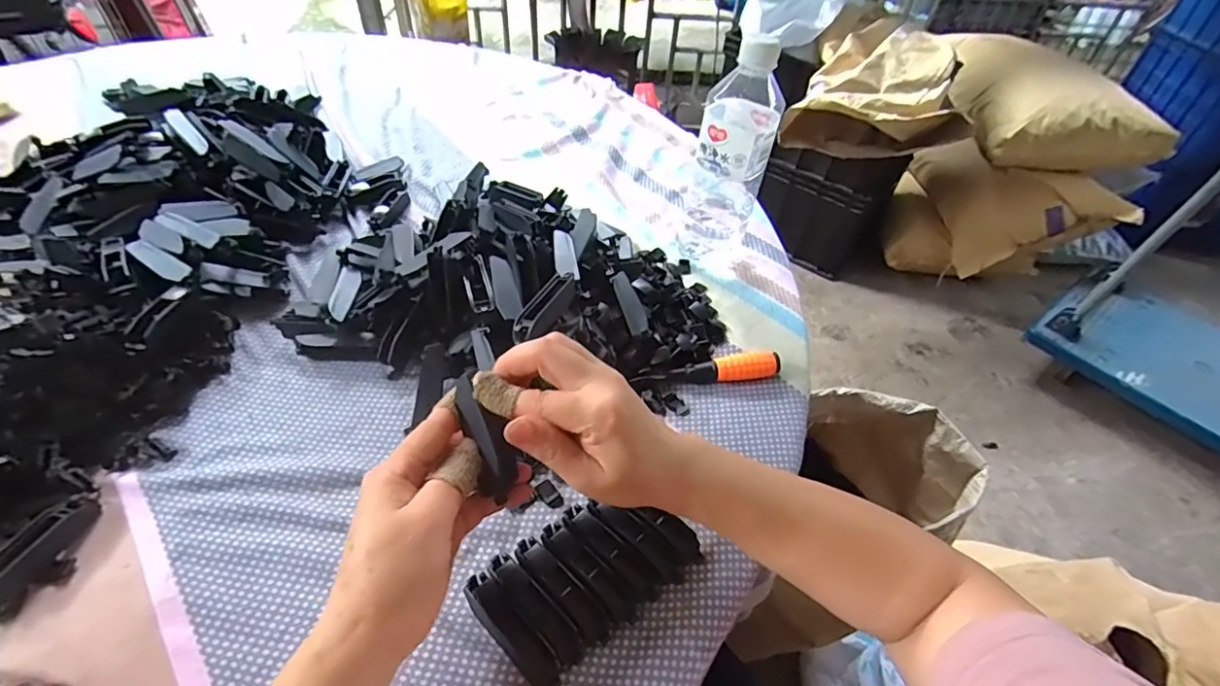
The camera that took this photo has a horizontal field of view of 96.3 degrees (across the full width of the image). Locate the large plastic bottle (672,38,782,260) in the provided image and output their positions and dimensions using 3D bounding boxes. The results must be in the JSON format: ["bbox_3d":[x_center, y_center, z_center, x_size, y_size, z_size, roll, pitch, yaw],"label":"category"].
[{"bbox_3d":[0.113,-0.171,0.518,0.067,0.203,0.069,15,48,9],"label":"large plastic bottle"}]

